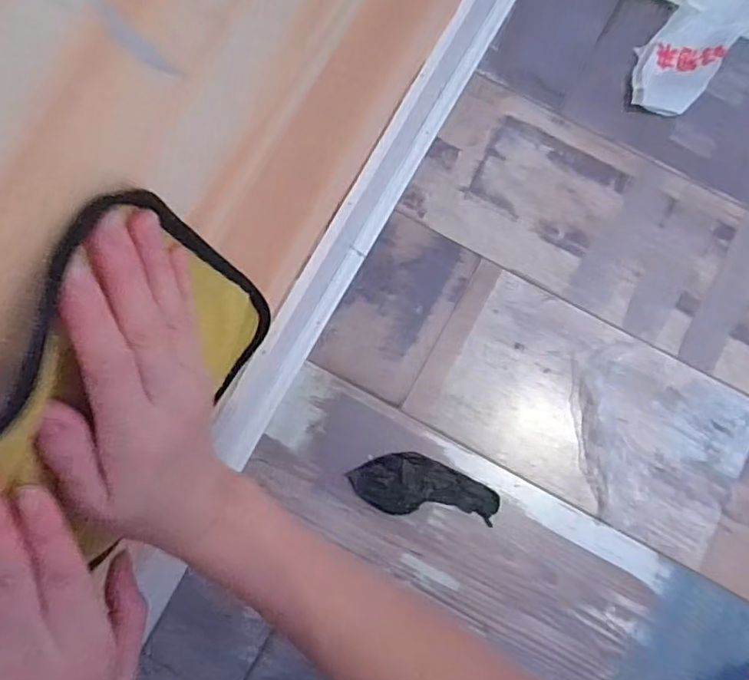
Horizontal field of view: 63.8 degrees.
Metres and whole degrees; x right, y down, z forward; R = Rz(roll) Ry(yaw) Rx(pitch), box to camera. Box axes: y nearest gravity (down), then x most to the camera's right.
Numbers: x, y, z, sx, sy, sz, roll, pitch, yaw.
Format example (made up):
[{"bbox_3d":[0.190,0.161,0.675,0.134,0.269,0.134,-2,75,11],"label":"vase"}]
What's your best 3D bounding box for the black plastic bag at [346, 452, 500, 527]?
[{"bbox_3d":[0.048,0.139,0.564,0.137,0.009,0.056,12,82,3],"label":"black plastic bag"}]

